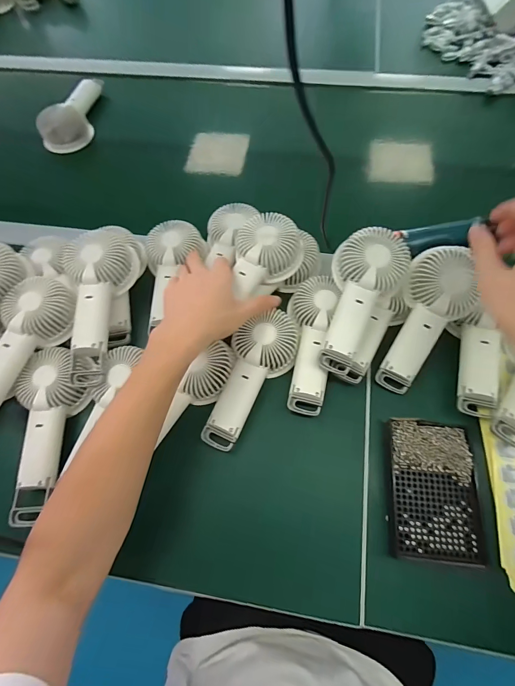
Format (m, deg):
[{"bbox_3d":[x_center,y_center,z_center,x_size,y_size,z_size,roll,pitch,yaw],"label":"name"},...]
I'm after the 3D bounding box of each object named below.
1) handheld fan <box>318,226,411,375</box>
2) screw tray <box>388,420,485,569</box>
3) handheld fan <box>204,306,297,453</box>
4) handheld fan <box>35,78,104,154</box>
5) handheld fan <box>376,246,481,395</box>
[{"bbox_3d":[0.121,-0.050,0.402,0.083,0.038,0.174,19,86,10],"label":"handheld fan"},{"bbox_3d":[0.190,0.158,0.363,0.089,0.023,0.138,6,68,5],"label":"screw tray"},{"bbox_3d":[-0.003,0.044,0.405,0.087,0.043,0.179,19,70,10],"label":"handheld fan"},{"bbox_3d":[-0.345,-0.437,0.623,0.065,0.059,0.165,10,69,7],"label":"handheld fan"},{"bbox_3d":[0.203,-0.024,0.399,0.074,0.036,0.177,22,98,11],"label":"handheld fan"}]

